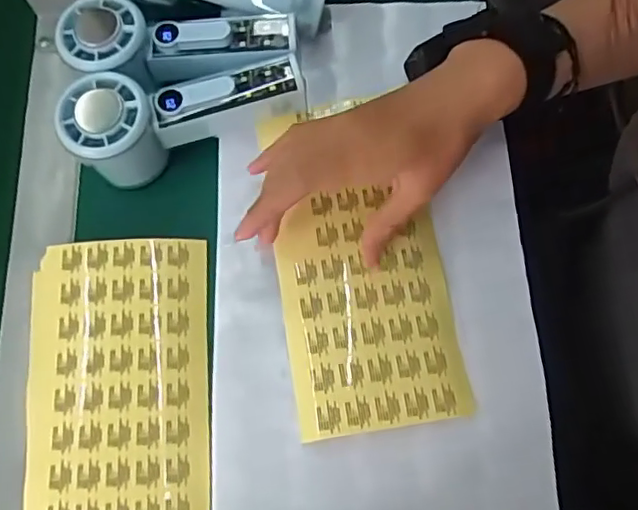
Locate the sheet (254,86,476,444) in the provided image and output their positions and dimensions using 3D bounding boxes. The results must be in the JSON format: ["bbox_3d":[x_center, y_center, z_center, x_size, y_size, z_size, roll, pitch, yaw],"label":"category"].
[{"bbox_3d":[0.024,-0.001,0.361,0.102,0.012,0.211,-8,73,-4],"label":"sheet"}]

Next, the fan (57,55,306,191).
[{"bbox_3d":[-0.088,-0.097,0.377,0.153,0.047,0.058,-22,74,-5],"label":"fan"}]

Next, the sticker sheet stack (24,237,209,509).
[{"bbox_3d":[-0.123,0.102,0.345,0.108,0.015,0.226,-4,72,-2],"label":"sticker sheet stack"}]

